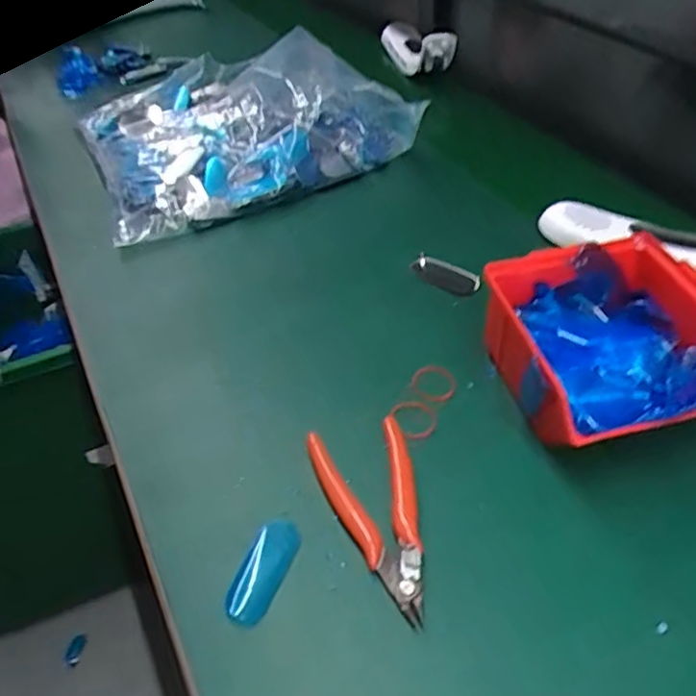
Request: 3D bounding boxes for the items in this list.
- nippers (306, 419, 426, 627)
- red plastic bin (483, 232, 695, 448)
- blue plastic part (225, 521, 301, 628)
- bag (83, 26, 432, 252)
[{"bbox_3d":[0.017,0.091,0.352,0.056,0.013,0.121,-11,45,-8],"label":"nippers"},{"bbox_3d":[0.162,0.002,0.399,0.132,0.069,0.136,-11,45,-8],"label":"red plastic bin"},{"bbox_3d":[-0.045,0.118,0.338,0.022,0.012,0.059,14,47,17],"label":"blue plastic part"},{"bbox_3d":[-0.122,-0.248,0.673,0.298,0.069,0.296,-25,50,-9],"label":"bag"}]

